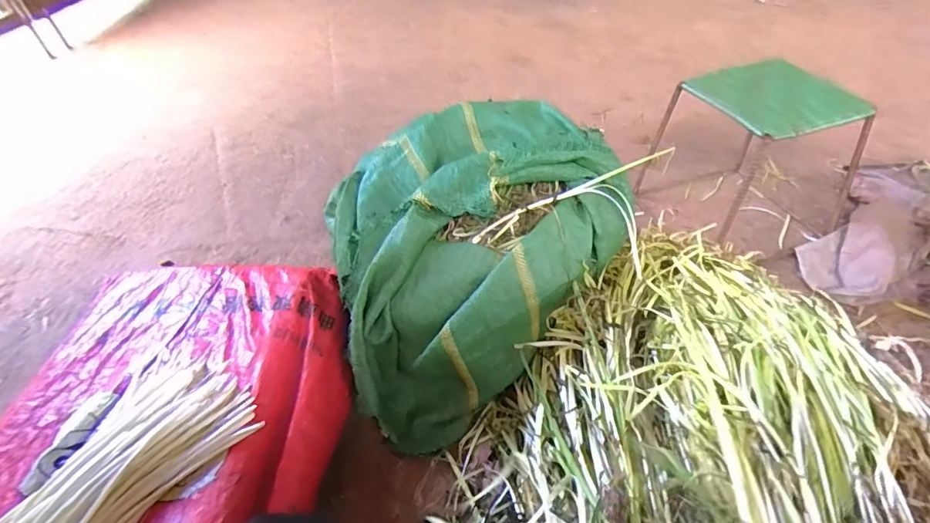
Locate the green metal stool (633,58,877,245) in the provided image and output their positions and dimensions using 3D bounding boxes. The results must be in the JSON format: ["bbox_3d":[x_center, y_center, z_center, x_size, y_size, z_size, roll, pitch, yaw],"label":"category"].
[{"bbox_3d":[0.577,-0.230,0.960,0.305,0.264,0.299,-15,44,-11],"label":"green metal stool"}]

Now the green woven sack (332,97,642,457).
[{"bbox_3d":[0.006,-0.007,0.794,0.463,0.357,0.407,-19,45,-15],"label":"green woven sack"}]

